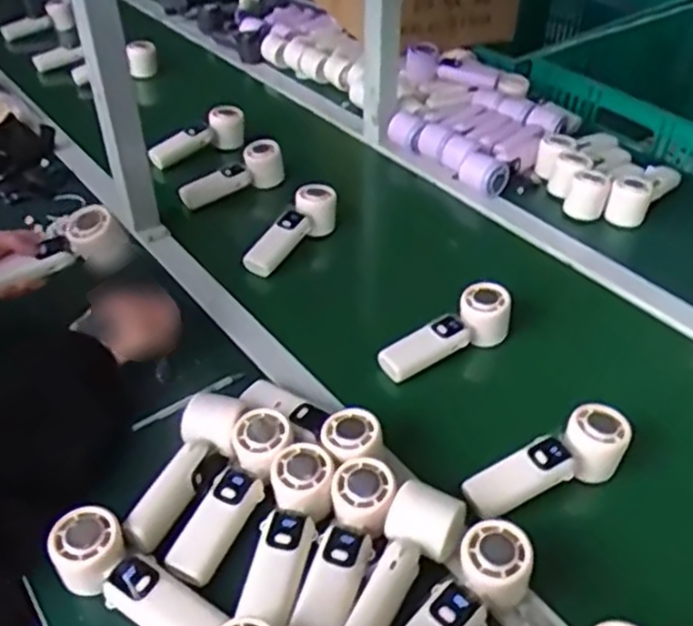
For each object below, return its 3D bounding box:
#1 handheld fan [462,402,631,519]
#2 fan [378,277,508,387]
[{"bbox_3d":[0.192,0.147,0.691,0.167,0.042,0.051,-25,44,-8],"label":"handheld fan"},{"bbox_3d":[0.111,0.021,0.820,0.163,0.056,0.046,-21,44,-23],"label":"fan"}]

